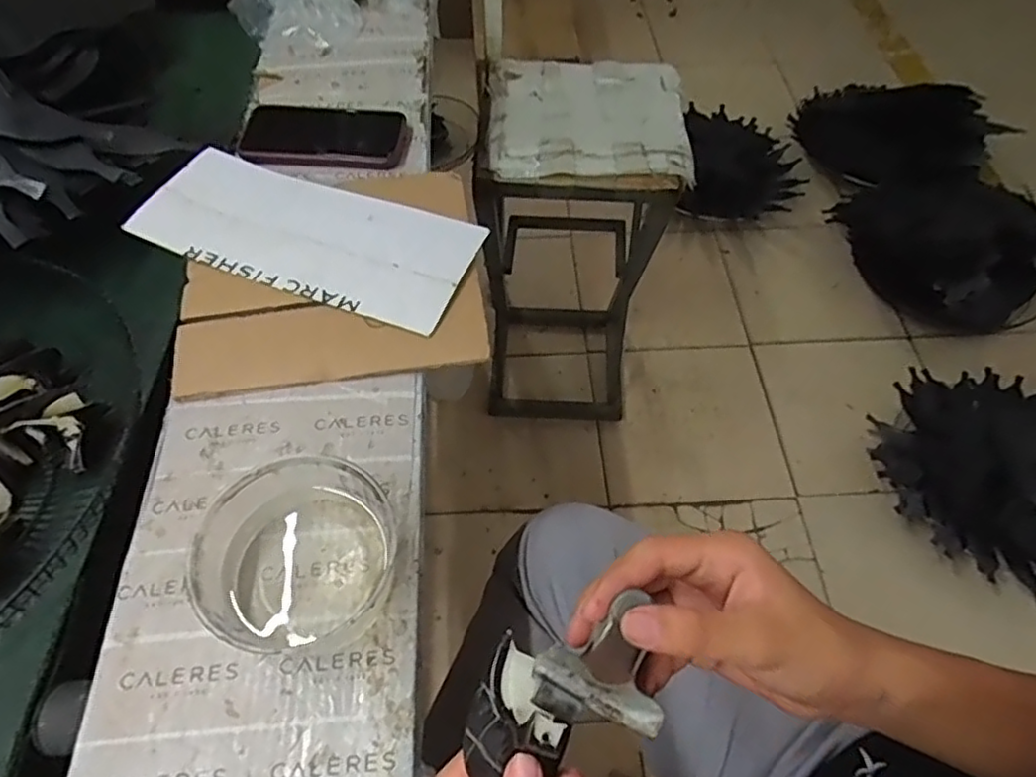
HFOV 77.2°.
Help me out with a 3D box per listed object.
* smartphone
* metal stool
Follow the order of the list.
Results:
[{"bbox_3d":[-0.197,-0.258,0.661,0.167,0.012,0.085,2,57,1],"label":"smartphone"},{"bbox_3d":[0.097,-0.248,1.262,0.305,0.658,0.302,3,57,2],"label":"metal stool"}]

